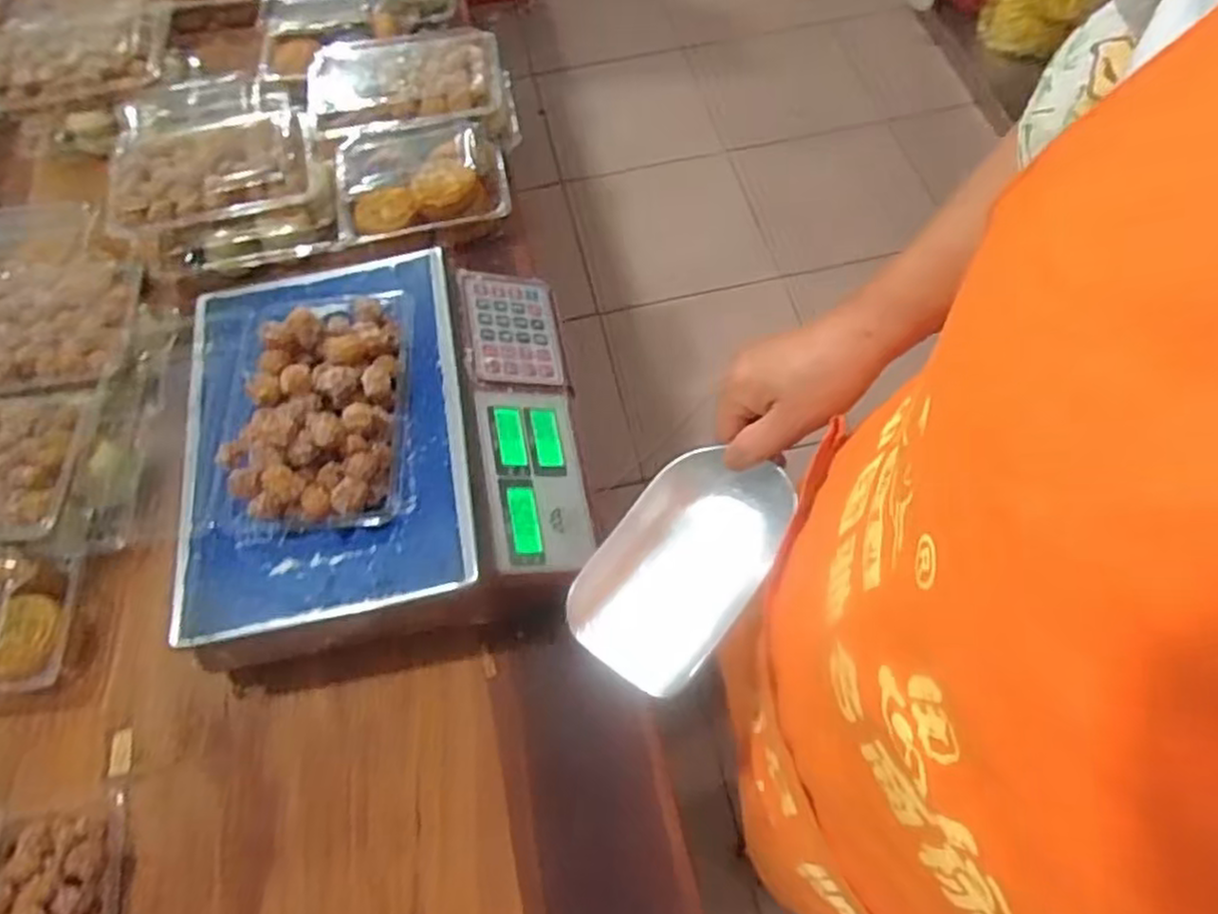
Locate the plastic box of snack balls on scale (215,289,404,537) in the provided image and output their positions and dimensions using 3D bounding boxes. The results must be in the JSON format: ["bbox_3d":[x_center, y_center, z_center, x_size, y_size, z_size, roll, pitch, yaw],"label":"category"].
[{"bbox_3d":[-0.239,-0.049,0.602,0.132,0.058,0.226,-5,63,0],"label":"plastic box of snack balls on scale"}]

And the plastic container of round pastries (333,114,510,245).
[{"bbox_3d":[-0.202,-0.303,0.816,0.173,0.067,0.117,-10,63,-3],"label":"plastic container of round pastries"}]

